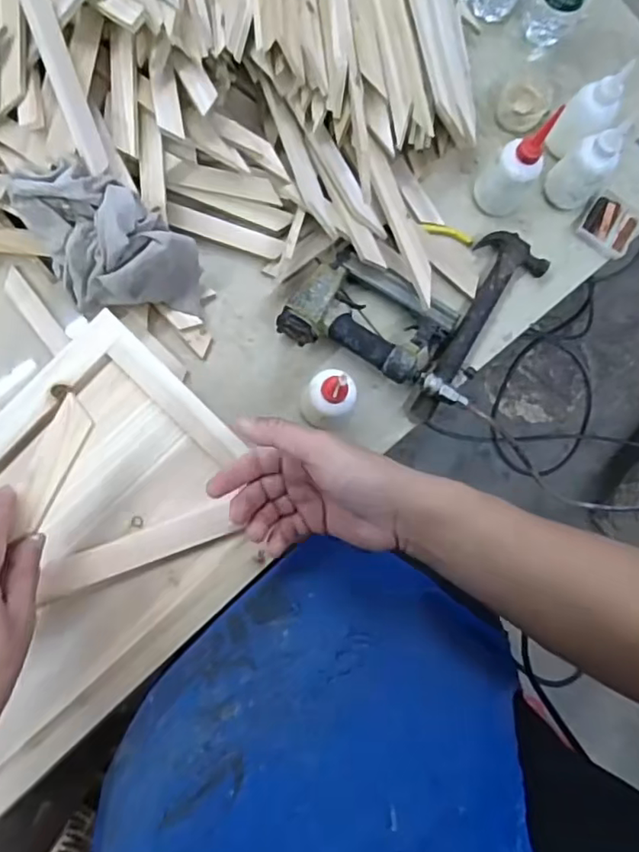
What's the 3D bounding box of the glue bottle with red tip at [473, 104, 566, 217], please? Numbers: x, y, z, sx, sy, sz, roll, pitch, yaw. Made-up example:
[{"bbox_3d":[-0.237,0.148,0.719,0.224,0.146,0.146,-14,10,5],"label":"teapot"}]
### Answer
[{"bbox_3d":[0.248,-0.314,0.722,0.064,0.136,0.066,-31,88,-9],"label":"glue bottle with red tip"}]

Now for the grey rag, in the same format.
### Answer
[{"bbox_3d":[-0.235,-0.205,0.661,0.186,0.135,0.139,-7,85,-7],"label":"grey rag"}]

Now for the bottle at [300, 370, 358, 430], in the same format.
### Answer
[{"bbox_3d":[0.013,-0.033,0.672,0.056,0.124,0.055,19,82,-4],"label":"bottle"}]

